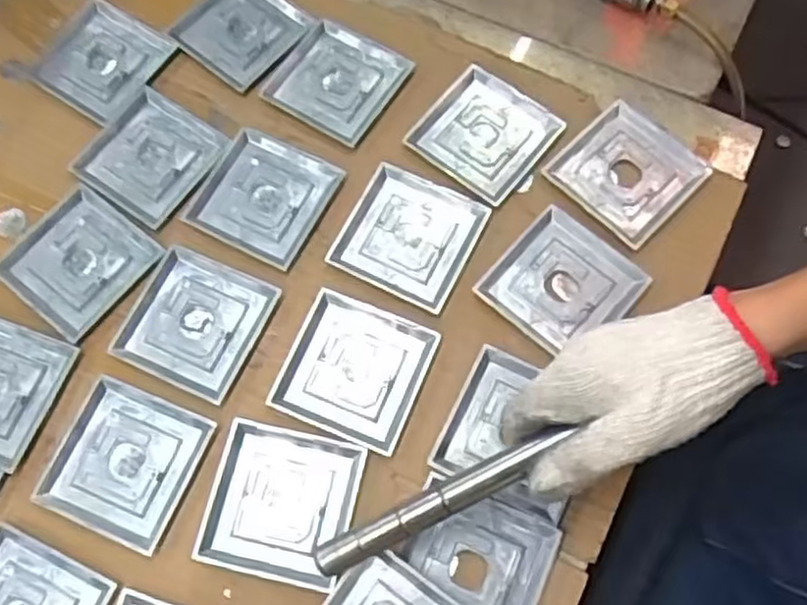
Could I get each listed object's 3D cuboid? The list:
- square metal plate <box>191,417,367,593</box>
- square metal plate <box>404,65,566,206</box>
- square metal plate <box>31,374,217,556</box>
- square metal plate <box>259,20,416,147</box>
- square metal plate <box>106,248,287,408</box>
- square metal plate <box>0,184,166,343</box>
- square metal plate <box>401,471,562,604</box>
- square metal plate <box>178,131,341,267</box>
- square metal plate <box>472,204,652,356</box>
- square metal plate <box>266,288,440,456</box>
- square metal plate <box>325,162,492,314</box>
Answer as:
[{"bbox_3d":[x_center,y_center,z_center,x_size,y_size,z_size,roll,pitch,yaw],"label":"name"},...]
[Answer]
[{"bbox_3d":[-0.078,0.127,0.462,0.089,0.007,0.089,12,71,7],"label":"square metal plate"},{"bbox_3d":[0.063,-0.130,0.552,0.090,0.007,0.091,37,76,15],"label":"square metal plate"},{"bbox_3d":[-0.182,0.104,0.477,0.091,0.004,0.090,21,72,10],"label":"square metal plate"},{"bbox_3d":[-0.053,-0.176,0.573,0.094,0.007,0.088,31,74,13],"label":"square metal plate"},{"bbox_3d":[-0.145,0.013,0.508,0.089,0.006,0.091,23,72,11],"label":"square metal plate"},{"bbox_3d":[-0.236,-0.032,0.528,0.094,0.004,0.089,36,75,14],"label":"square metal plate"},{"bbox_3d":[0.043,0.164,0.446,0.088,0.007,0.087,22,72,10],"label":"square metal plate"},{"bbox_3d":[-0.105,-0.081,0.542,0.092,0.005,0.090,27,73,12],"label":"square metal plate"},{"bbox_3d":[0.112,-0.013,0.510,0.089,0.009,0.088,40,76,15],"label":"square metal plate"},{"bbox_3d":[-0.032,0.045,0.491,0.090,0.005,0.090,21,72,10],"label":"square metal plate"},{"bbox_3d":[0.004,-0.050,0.526,0.090,0.006,0.090,25,73,11],"label":"square metal plate"}]

